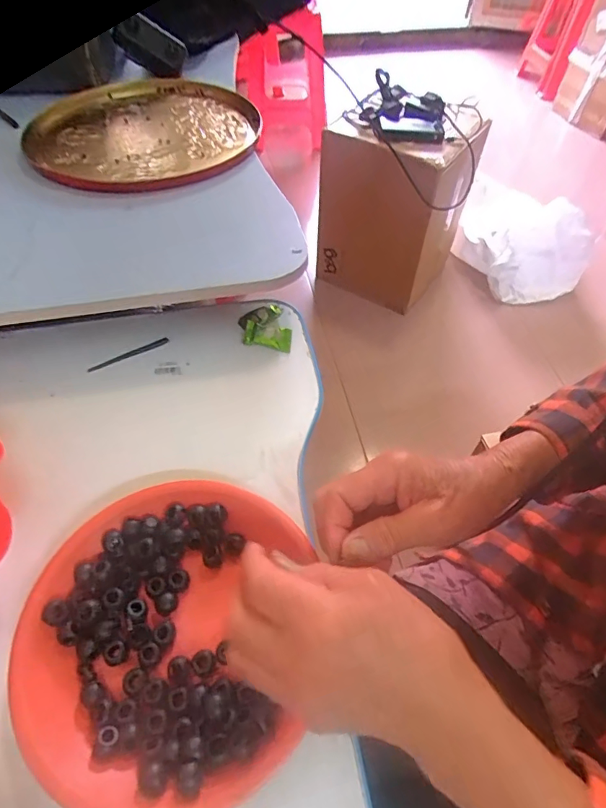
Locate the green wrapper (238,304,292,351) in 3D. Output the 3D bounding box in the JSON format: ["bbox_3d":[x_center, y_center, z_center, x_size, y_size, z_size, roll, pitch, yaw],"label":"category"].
[{"bbox_3d":[-0.039,-0.077,0.475,0.048,0.012,0.061,-10,54,-9],"label":"green wrapper"}]

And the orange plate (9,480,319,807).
[{"bbox_3d":[-0.088,0.147,0.305,0.176,0.029,0.189,1,53,-1],"label":"orange plate"}]

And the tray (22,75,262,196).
[{"bbox_3d":[-0.202,-0.346,0.598,0.285,0.047,0.301,-6,54,-6],"label":"tray"}]

